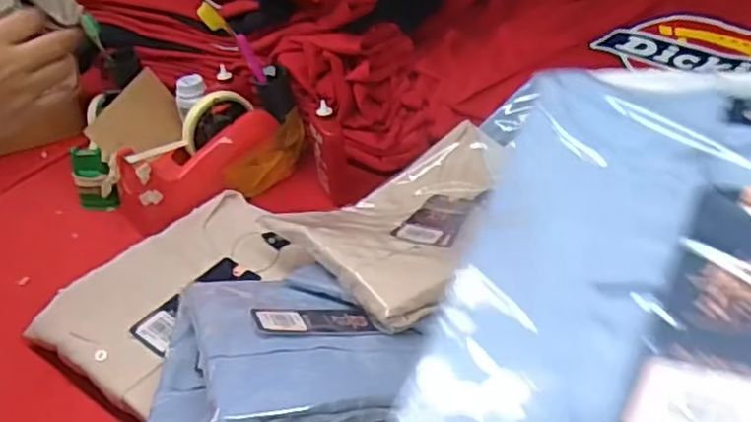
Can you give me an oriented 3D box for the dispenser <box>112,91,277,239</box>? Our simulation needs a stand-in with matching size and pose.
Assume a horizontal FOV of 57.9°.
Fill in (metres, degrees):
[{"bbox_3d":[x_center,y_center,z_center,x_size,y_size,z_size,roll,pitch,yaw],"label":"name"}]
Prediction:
[{"bbox_3d":[-0.198,-0.065,0.760,0.191,0.093,0.064,-32,48,-28],"label":"dispenser"}]

